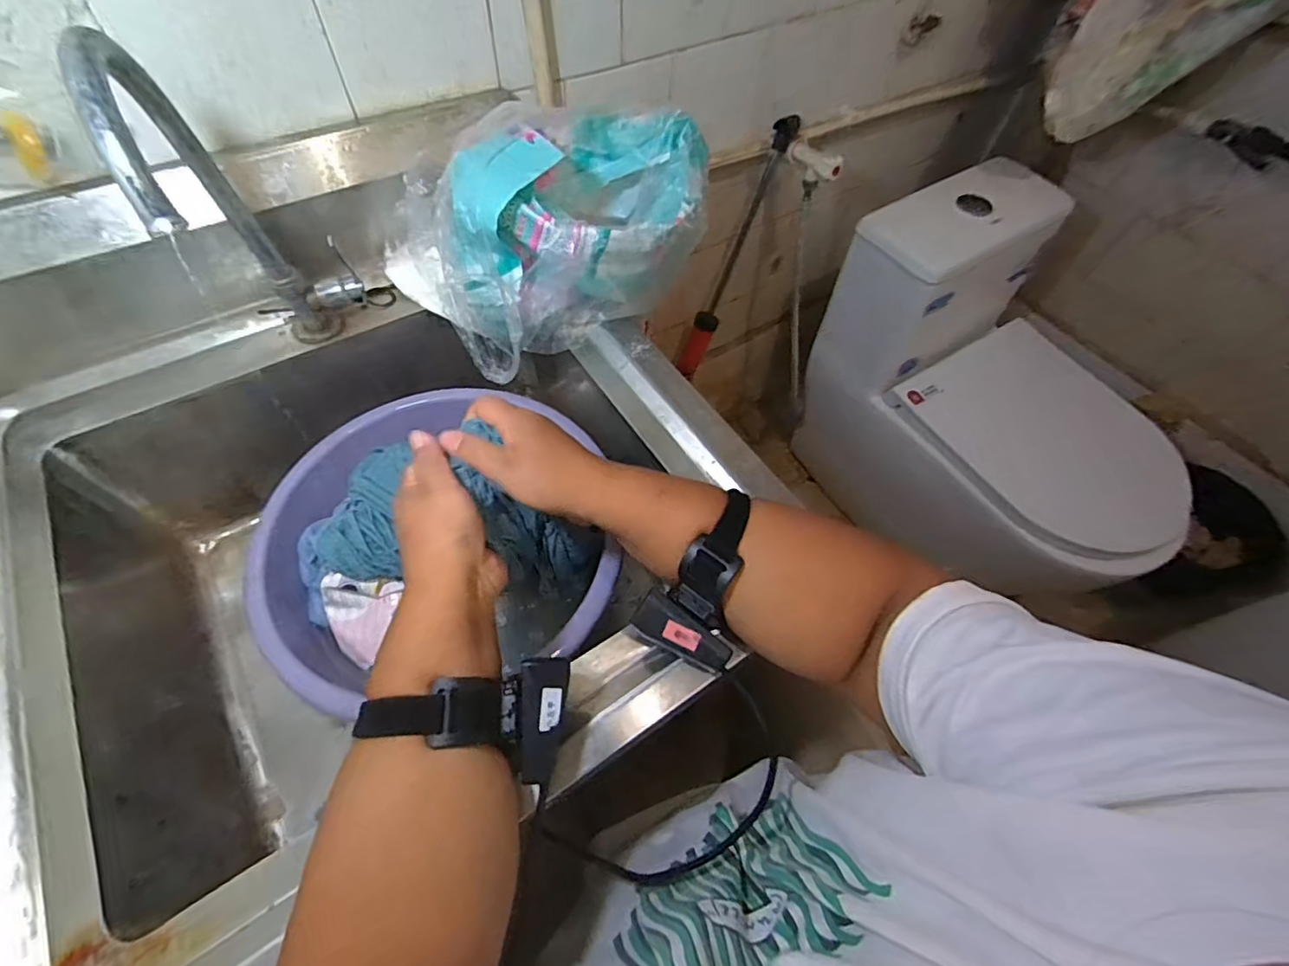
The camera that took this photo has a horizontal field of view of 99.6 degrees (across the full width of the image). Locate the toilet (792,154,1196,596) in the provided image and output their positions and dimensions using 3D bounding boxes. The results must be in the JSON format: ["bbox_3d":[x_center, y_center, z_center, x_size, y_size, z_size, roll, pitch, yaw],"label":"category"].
[{"bbox_3d":[0.667,-0.117,1.031,0.364,0.620,0.640,-34,66,-21],"label":"toilet"}]

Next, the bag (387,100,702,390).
[{"bbox_3d":[-0.091,-0.246,0.543,0.300,0.180,0.167,-23,62,-16],"label":"bag"}]

